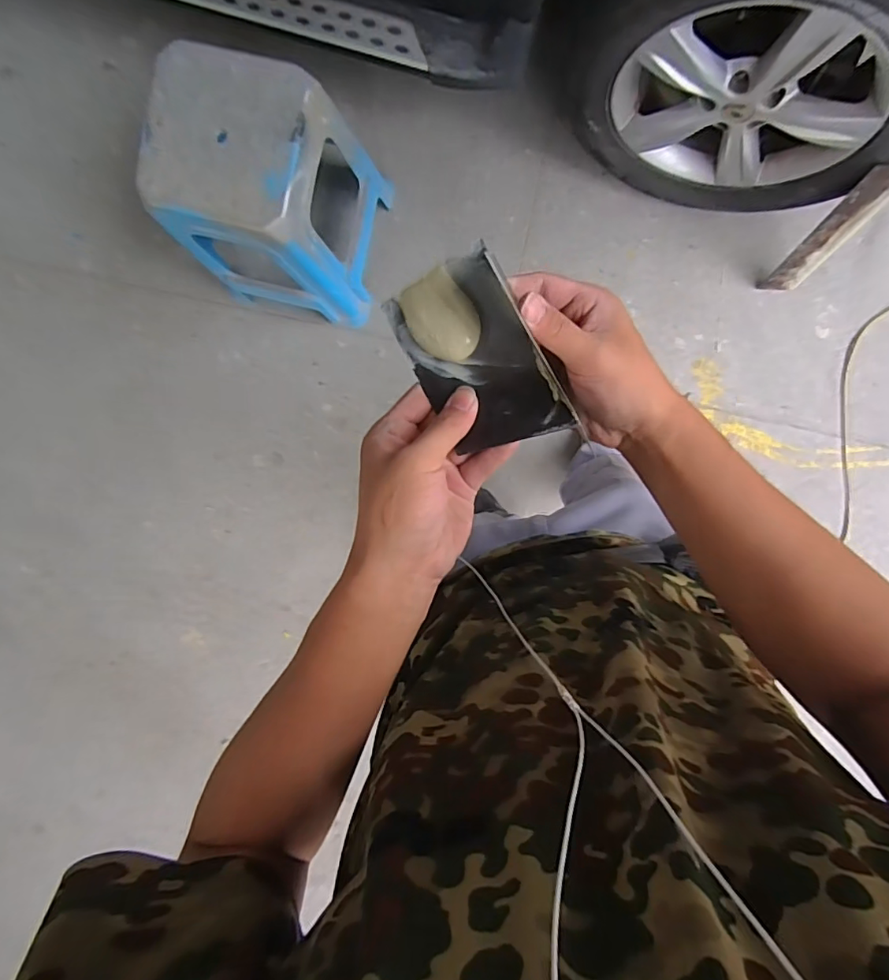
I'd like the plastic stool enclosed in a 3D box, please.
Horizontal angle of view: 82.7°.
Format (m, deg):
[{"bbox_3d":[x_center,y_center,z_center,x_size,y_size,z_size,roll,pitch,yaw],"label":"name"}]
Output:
[{"bbox_3d":[-0.343,-0.597,1.067,0.348,0.415,0.321,13,98,-2],"label":"plastic stool"}]

